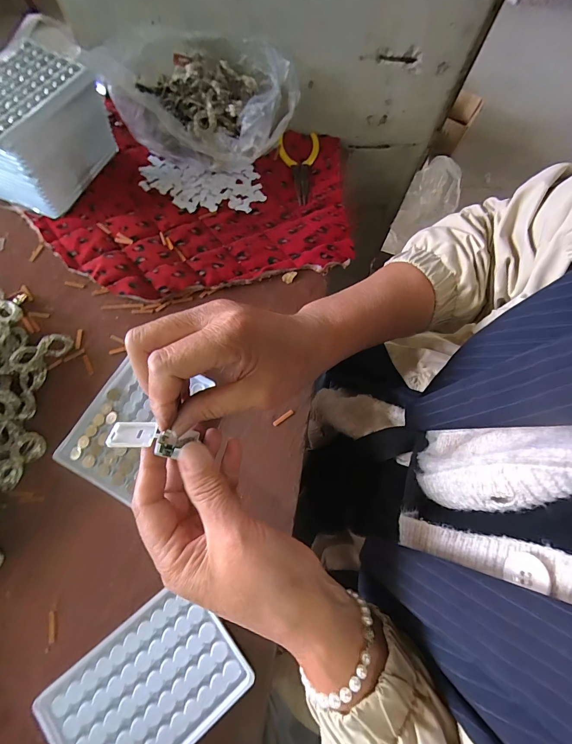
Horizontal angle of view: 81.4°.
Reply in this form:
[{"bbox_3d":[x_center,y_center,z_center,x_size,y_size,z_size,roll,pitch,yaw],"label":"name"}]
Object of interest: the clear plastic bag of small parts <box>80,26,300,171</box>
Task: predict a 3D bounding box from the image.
[{"bbox_3d":[-0.097,-0.302,0.382,0.203,0.093,0.094,12,71,2],"label":"clear plastic bag of small parts"}]

